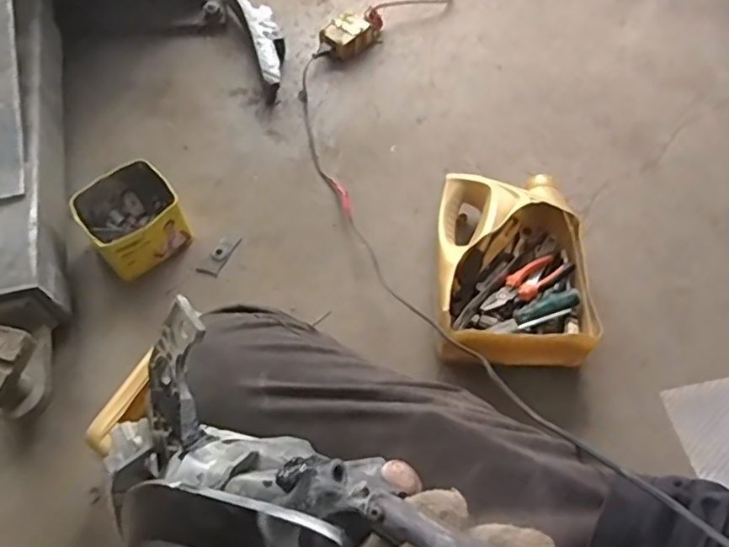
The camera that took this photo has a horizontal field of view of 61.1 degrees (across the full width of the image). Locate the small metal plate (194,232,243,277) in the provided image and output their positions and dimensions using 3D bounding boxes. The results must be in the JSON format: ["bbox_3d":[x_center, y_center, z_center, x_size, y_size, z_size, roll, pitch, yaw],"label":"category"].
[{"bbox_3d":[-0.220,-0.029,0.941,0.033,0.004,0.078,27,74,16],"label":"small metal plate"}]

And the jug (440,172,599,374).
[{"bbox_3d":[0.209,-0.011,0.886,0.208,0.095,0.290,4,60,1],"label":"jug"}]

